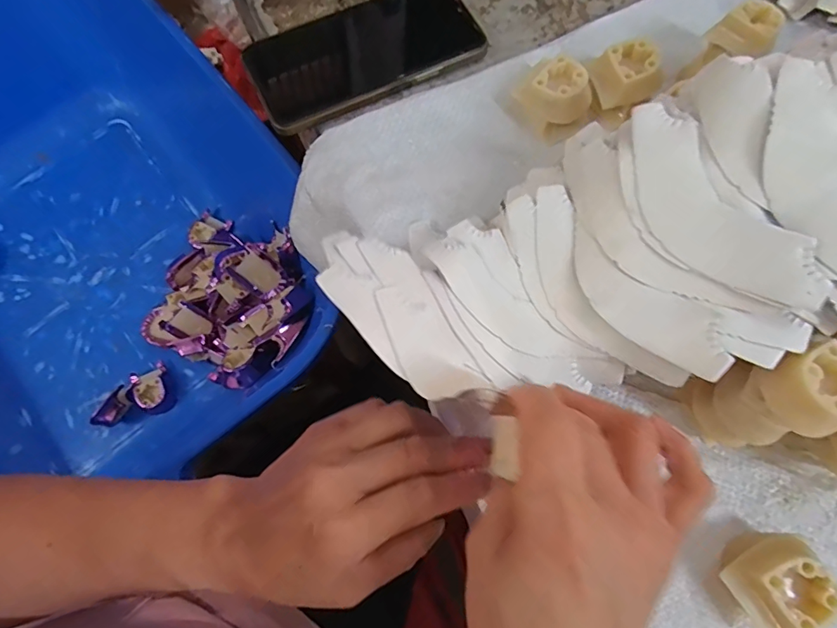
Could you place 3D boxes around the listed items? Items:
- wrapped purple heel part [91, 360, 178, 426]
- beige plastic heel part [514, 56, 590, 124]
[{"bbox_3d":[-0.312,0.090,0.520,0.079,0.036,0.054,-26,74,-6],"label":"wrapped purple heel part"},{"bbox_3d":[0.089,-0.144,0.317,0.037,0.029,0.039,-28,75,-7],"label":"beige plastic heel part"}]

